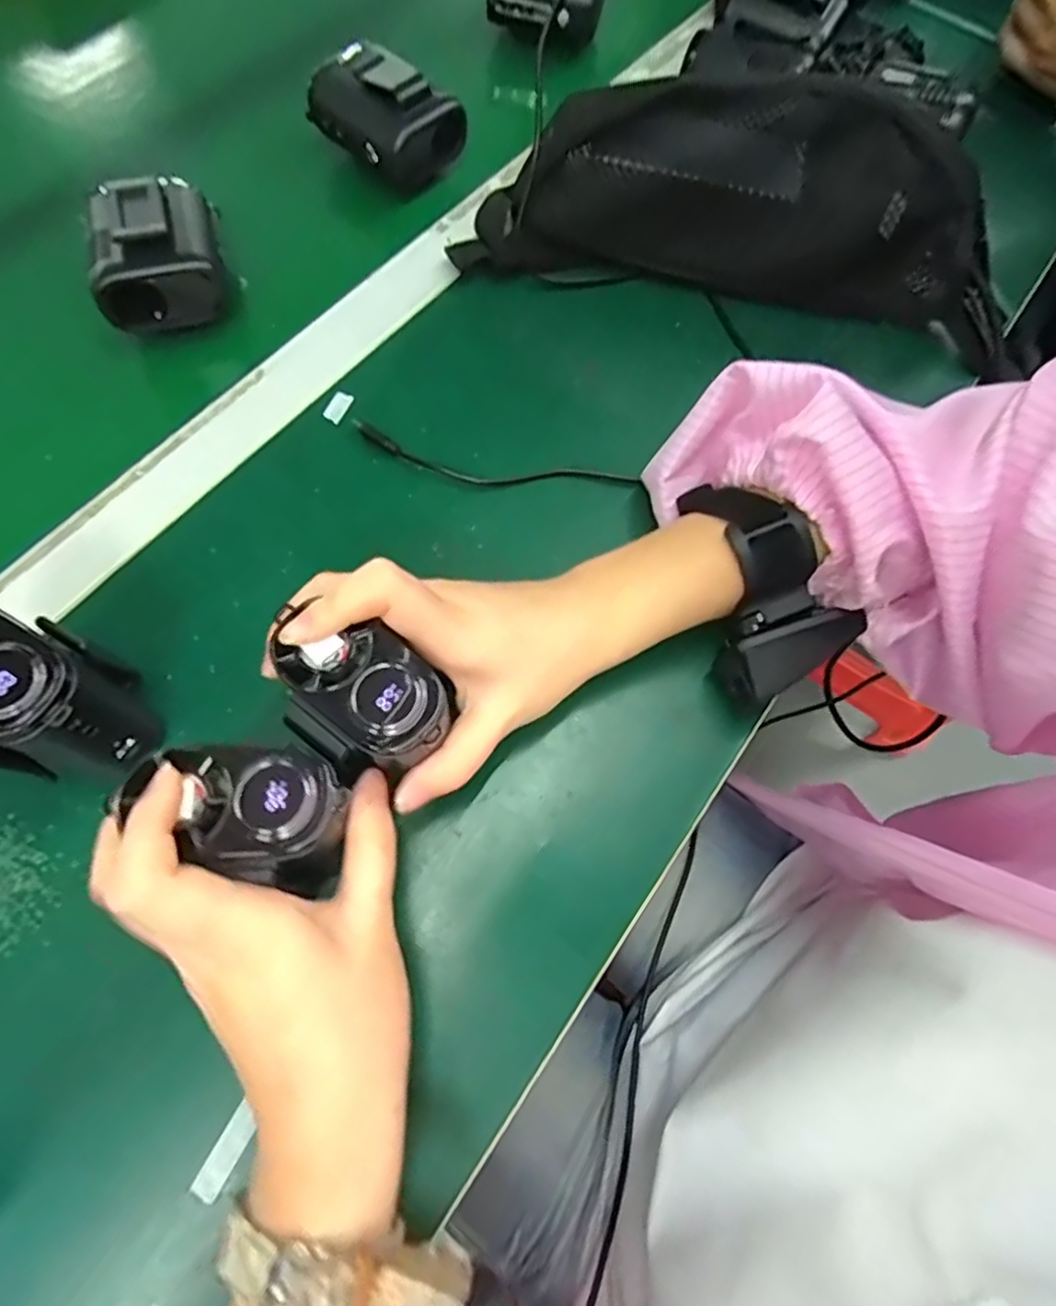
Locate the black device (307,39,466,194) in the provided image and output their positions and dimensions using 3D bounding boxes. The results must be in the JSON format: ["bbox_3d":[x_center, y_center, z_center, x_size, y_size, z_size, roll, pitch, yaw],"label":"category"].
[{"bbox_3d":[-0.091,-0.342,0.433,0.093,0.057,0.058,30,71,7],"label":"black device"}]

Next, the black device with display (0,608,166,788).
[{"bbox_3d":[-0.191,0.017,0.263,0.071,0.088,0.051,25,70,5],"label":"black device with display"}]

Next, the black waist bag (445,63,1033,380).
[{"bbox_3d":[0.134,-0.250,0.380,0.323,0.101,0.074,16,70,2],"label":"black waist bag"}]

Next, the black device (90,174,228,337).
[{"bbox_3d":[-0.209,-0.231,0.378,0.062,0.048,0.091,-13,71,-8],"label":"black device"}]

